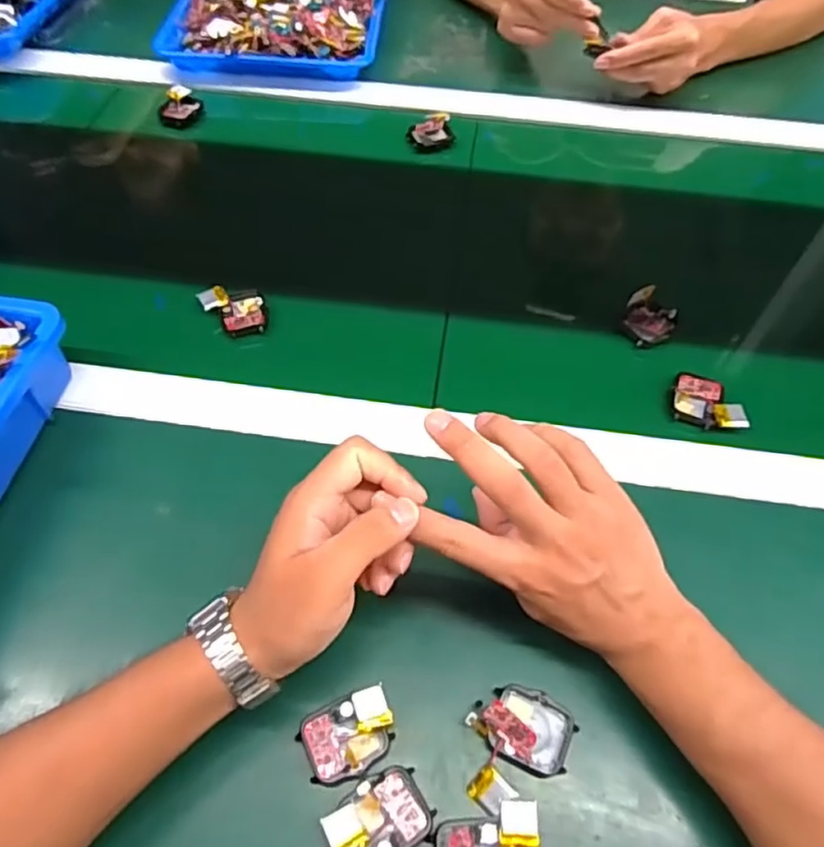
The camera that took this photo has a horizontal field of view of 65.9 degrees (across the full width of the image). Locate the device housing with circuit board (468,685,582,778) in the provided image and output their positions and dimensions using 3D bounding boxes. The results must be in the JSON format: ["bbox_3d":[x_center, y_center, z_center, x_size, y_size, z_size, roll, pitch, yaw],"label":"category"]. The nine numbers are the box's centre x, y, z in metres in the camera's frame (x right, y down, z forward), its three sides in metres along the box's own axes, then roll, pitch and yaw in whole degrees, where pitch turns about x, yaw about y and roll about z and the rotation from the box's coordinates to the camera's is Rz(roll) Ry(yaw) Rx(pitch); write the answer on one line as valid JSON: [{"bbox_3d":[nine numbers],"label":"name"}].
[{"bbox_3d":[0.063,0.172,0.361,0.055,0.023,0.038,23,60,13],"label":"device housing with circuit board"}]

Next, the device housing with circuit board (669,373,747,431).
[{"bbox_3d":[0.227,-0.016,0.487,0.053,0.016,0.042,20,59,11],"label":"device housing with circuit board"}]

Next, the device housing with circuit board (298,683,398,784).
[{"bbox_3d":[-0.034,0.171,0.350,0.050,0.018,0.037,-19,60,-13],"label":"device housing with circuit board"}]

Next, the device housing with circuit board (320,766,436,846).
[{"bbox_3d":[-0.017,0.205,0.328,0.053,0.011,0.038,-20,70,-21],"label":"device housing with circuit board"}]

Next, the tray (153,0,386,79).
[{"bbox_3d":[-0.158,-0.521,0.784,0.249,0.069,0.269,6,57,2],"label":"tray"}]

